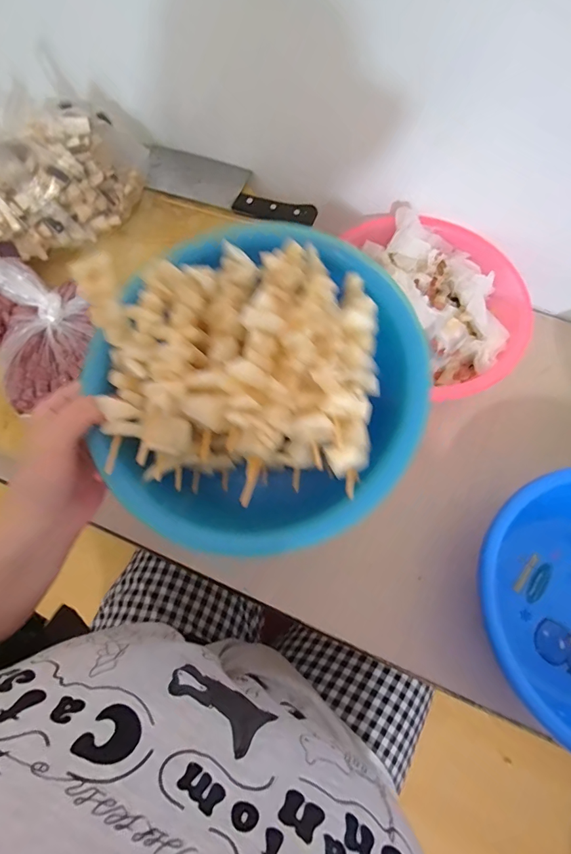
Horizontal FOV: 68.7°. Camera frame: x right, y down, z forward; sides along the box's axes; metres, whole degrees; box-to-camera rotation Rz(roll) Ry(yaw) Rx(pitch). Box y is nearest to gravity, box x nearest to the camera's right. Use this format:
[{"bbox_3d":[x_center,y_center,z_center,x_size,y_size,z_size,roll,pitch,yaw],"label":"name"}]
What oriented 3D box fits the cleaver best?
[{"bbox_3d":[-0.065,-0.291,0.503,0.218,0.021,0.068,19,69,8],"label":"cleaver"}]

